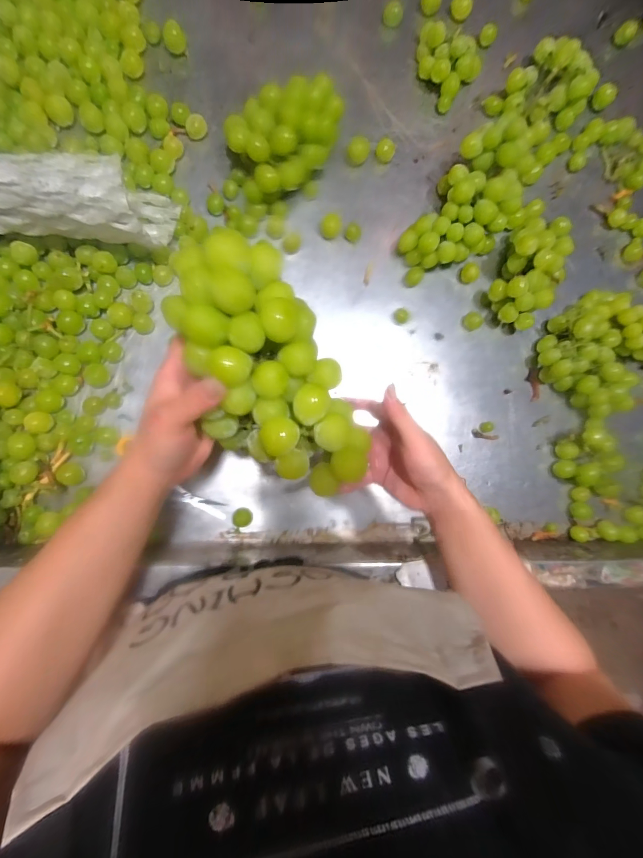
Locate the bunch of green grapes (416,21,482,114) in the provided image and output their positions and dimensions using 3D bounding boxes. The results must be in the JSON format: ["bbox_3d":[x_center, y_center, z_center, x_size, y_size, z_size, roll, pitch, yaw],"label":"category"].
[{"bbox_3d":[0.180,-0.520,0.510,0.080,0.044,0.102,-36,94,-8],"label":"bunch of green grapes"}]

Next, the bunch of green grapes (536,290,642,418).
[{"bbox_3d":[0.428,-0.126,0.514,0.231,0.087,0.155,-34,94,-8],"label":"bunch of green grapes"}]

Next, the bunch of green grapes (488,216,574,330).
[{"bbox_3d":[0.281,-0.211,0.495,0.096,0.084,0.116,37,84,-6],"label":"bunch of green grapes"}]

